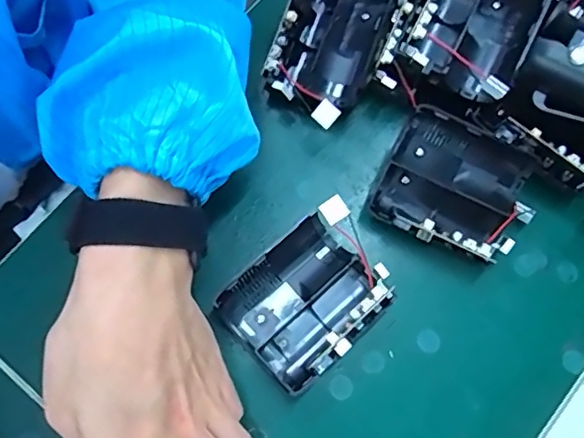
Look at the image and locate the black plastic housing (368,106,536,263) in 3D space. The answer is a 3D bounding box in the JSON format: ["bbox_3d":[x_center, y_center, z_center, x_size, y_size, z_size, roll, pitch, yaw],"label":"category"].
[{"bbox_3d":[0.093,-0.016,0.331,0.082,0.043,0.063,25,77,4],"label":"black plastic housing"}]

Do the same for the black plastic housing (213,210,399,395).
[{"bbox_3d":[0.006,0.045,0.319,0.076,0.037,0.068,-43,81,-10],"label":"black plastic housing"}]

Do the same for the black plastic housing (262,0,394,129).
[{"bbox_3d":[0.019,-0.101,0.355,0.061,0.036,0.094,20,77,4],"label":"black plastic housing"}]

